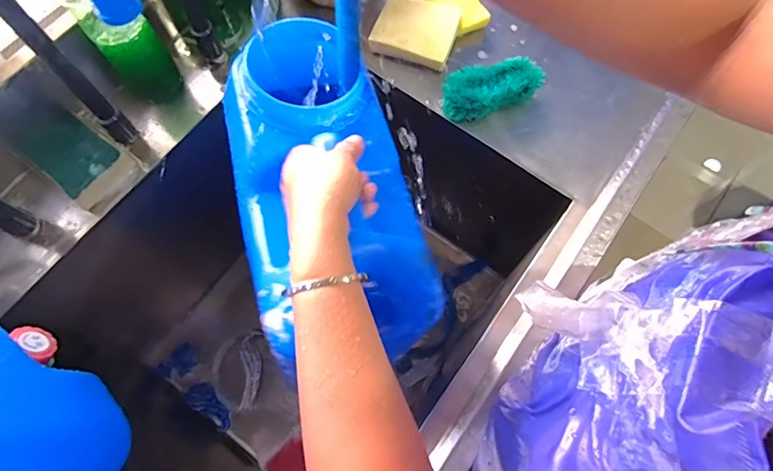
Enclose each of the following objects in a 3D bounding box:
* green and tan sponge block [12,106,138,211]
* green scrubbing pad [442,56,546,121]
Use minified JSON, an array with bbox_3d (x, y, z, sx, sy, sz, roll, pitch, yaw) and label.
[{"bbox_3d":[-0.363,-0.093,0.541,0.109,0.034,0.074,35,74,13],"label":"green and tan sponge block"},{"bbox_3d":[0.130,-0.181,0.573,0.125,0.034,0.055,-14,69,-4],"label":"green scrubbing pad"}]

